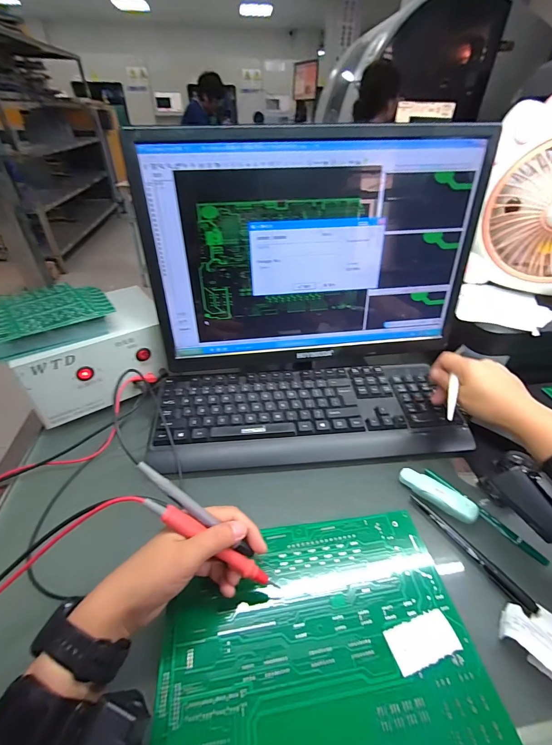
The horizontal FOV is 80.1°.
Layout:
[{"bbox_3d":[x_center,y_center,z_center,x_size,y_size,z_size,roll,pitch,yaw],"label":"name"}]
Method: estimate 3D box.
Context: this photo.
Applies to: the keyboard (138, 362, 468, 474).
[{"bbox_3d":[0.047,0.059,0.480,0.430,0.039,0.156,-2,39,-5],"label":"keyboard"}]

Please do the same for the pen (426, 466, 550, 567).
[{"bbox_3d":[0.236,0.159,0.377,0.014,0.013,0.139,-27,47,-30],"label":"pen"}]

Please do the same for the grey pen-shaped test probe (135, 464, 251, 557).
[{"bbox_3d":[-0.068,0.118,0.284,0.124,0.007,0.011,43,42,-10],"label":"grey pen-shaped test probe"}]

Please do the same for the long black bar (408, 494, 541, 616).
[{"bbox_3d":[0.203,0.186,0.351,0.011,0.008,0.139,-21,44,-26],"label":"long black bar"}]

